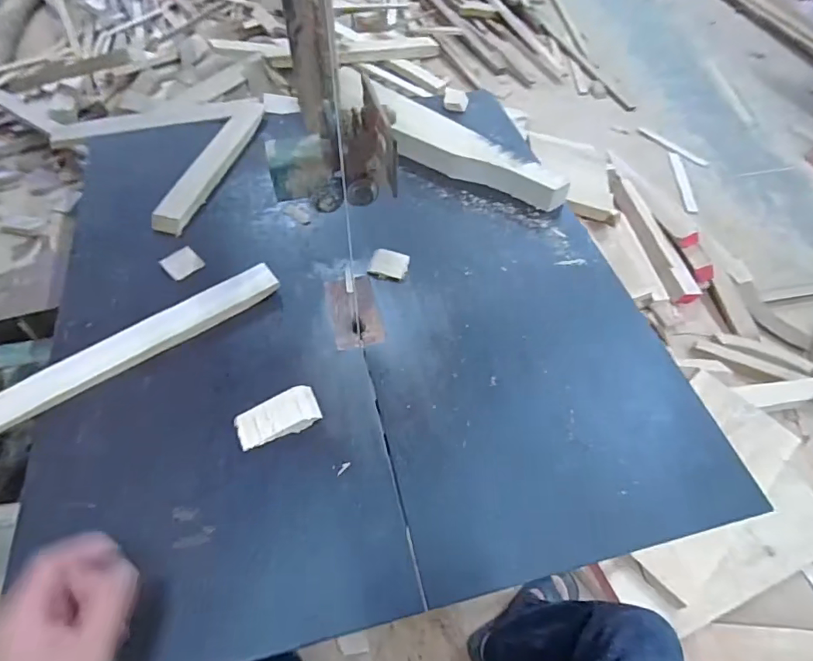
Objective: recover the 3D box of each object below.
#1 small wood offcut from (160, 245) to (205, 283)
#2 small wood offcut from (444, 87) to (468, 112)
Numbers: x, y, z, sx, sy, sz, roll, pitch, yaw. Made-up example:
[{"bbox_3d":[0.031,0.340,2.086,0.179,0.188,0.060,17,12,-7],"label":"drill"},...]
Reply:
[{"bbox_3d":[-0.294,-0.089,0.642,0.044,0.005,0.046,35,60,21],"label":"small wood offcut"},{"bbox_3d":[0.091,-0.421,0.894,0.043,0.014,0.055,5,54,1],"label":"small wood offcut"}]

